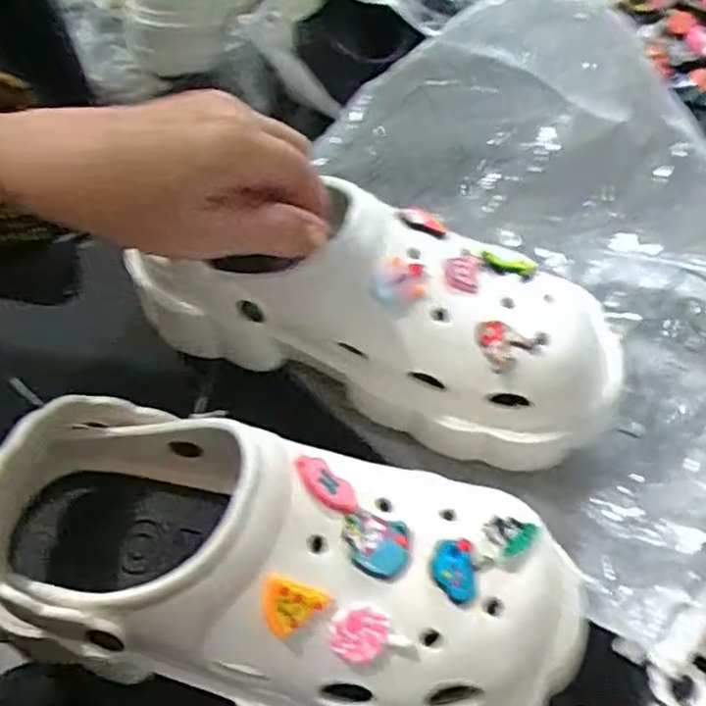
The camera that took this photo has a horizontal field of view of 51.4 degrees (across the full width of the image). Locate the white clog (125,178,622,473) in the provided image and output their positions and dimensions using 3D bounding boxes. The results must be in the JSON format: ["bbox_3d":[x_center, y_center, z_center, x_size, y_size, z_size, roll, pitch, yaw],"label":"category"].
[{"bbox_3d":[0.009,-0.021,0.377,0.245,0.094,0.090,12,59,10],"label":"white clog"}]

